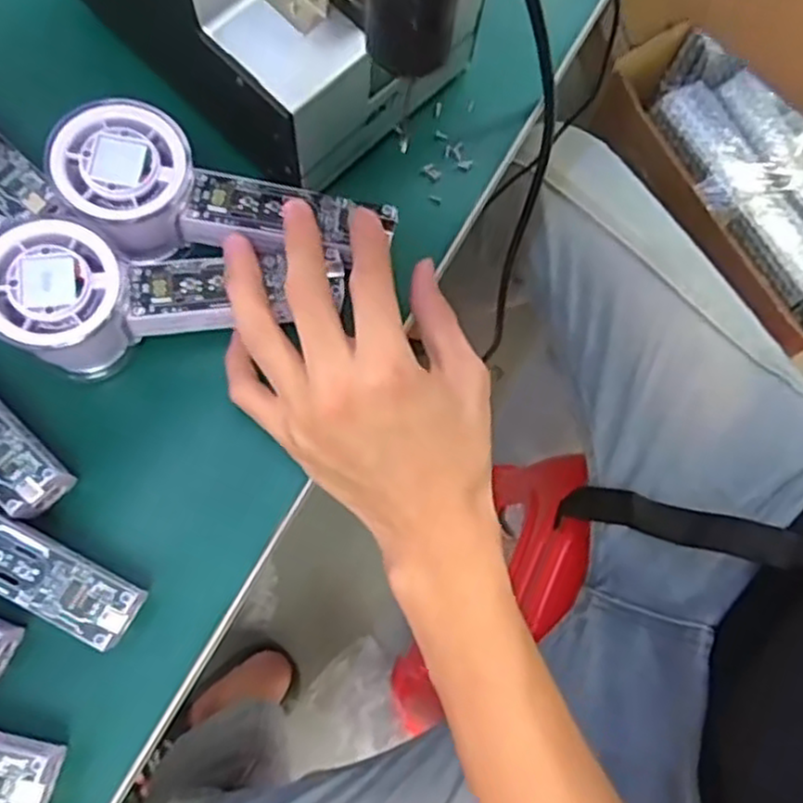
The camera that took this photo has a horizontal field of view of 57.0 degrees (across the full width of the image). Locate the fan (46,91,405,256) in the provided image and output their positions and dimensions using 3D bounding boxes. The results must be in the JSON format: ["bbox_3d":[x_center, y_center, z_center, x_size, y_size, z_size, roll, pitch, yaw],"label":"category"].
[{"bbox_3d":[-0.080,-0.090,0.336,0.144,0.037,0.055,11,74,-16],"label":"fan"}]

